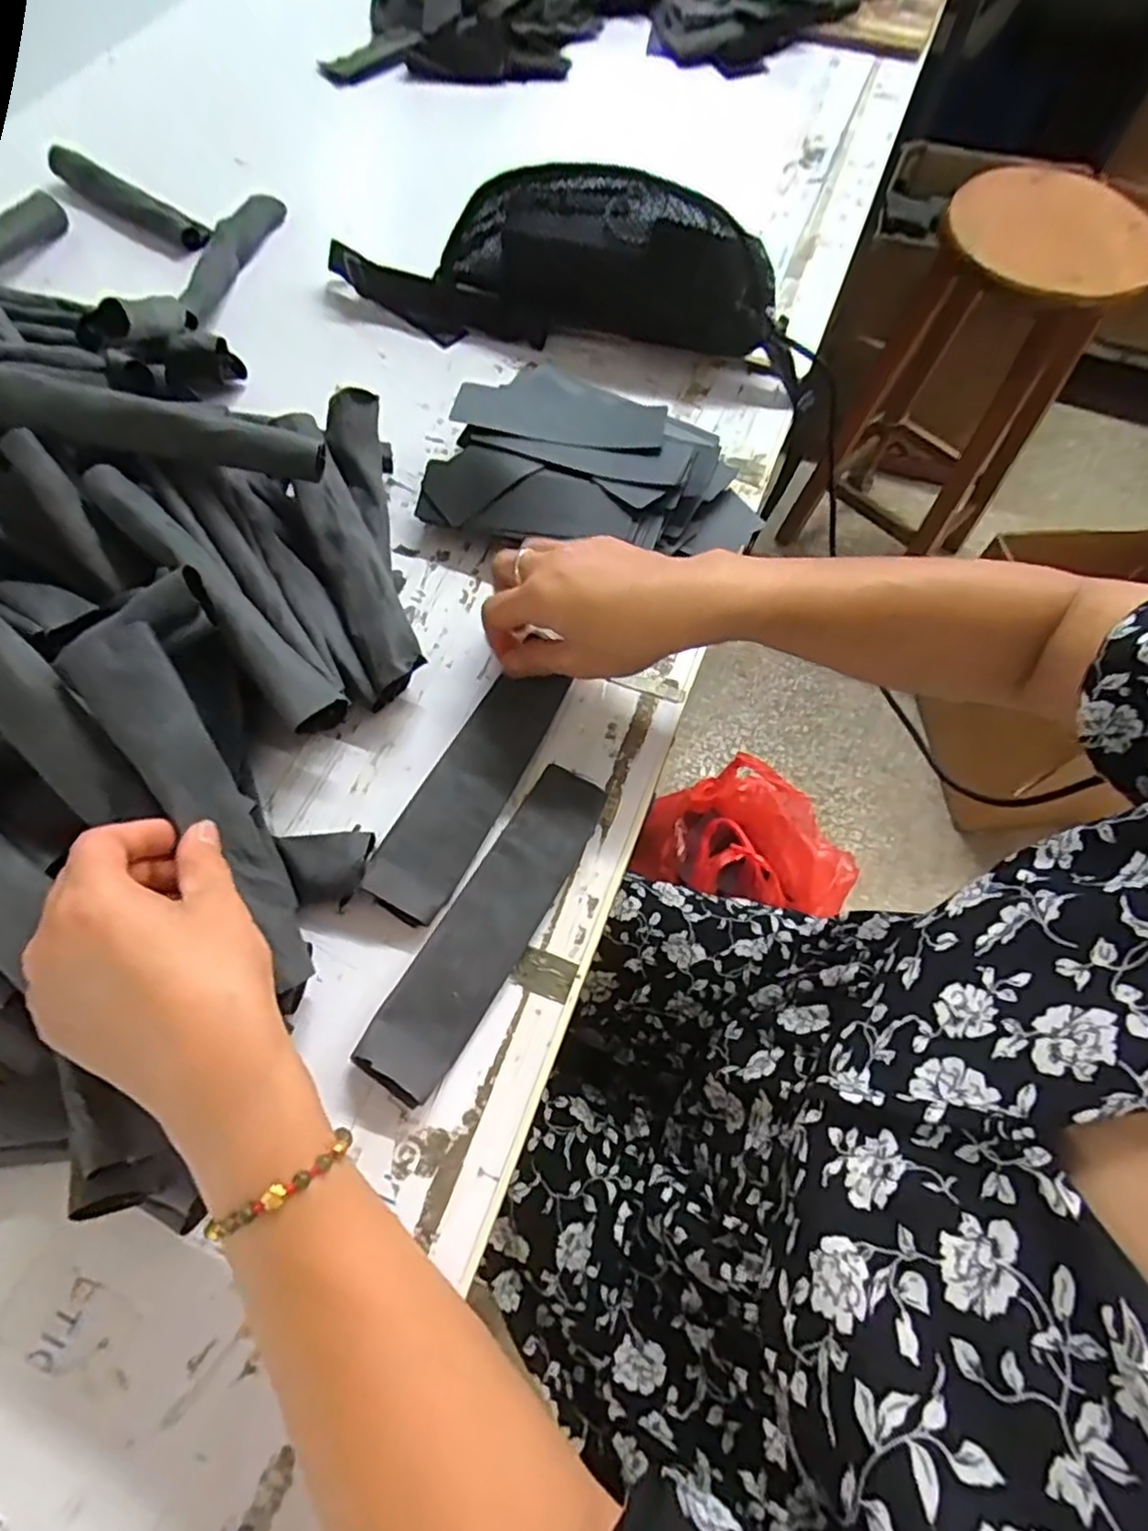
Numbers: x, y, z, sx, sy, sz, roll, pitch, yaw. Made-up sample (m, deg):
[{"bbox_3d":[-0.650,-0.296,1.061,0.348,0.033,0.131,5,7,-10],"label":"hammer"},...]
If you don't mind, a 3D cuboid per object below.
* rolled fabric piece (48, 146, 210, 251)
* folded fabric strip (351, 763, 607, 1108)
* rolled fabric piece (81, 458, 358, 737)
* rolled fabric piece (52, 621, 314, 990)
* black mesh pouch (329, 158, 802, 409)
[{"bbox_3d":[-0.404,-0.513,0.621,0.177,0.026,0.029,35,69,13],"label":"rolled fabric piece"},{"bbox_3d":[-0.044,0.082,0.367,0.044,0.020,0.181,28,68,11],"label":"folded fabric strip"},{"bbox_3d":[-0.186,-0.089,0.352,0.028,0.033,0.185,-40,74,-21],"label":"rolled fabric piece"},{"bbox_3d":[-0.173,0.021,0.329,0.037,0.011,0.182,-39,109,-42],"label":"rolled fabric piece"},{"bbox_3d":[-0.001,-0.403,0.544,0.367,0.093,0.104,15,64,1],"label":"black mesh pouch"}]

